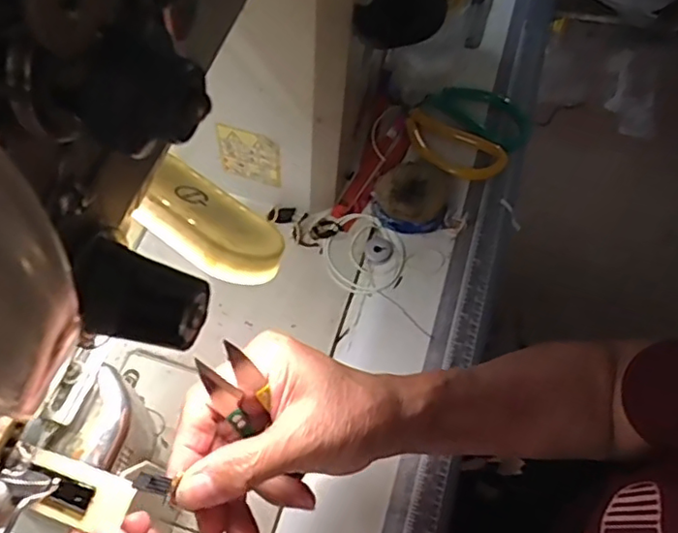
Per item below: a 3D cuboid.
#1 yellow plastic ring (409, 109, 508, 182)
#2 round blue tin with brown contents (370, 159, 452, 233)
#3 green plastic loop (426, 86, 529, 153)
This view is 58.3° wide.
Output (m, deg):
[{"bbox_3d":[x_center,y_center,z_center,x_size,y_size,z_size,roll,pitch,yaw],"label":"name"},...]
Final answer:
[{"bbox_3d":[0.098,-0.105,0.541,0.101,0.017,0.050,32,66,16],"label":"yellow plastic ring"},{"bbox_3d":[0.060,-0.058,0.510,0.059,0.020,0.064,-2,59,3],"label":"round blue tin with brown contents"},{"bbox_3d":[0.136,-0.141,0.557,0.095,0.019,0.051,40,68,19],"label":"green plastic loop"}]

